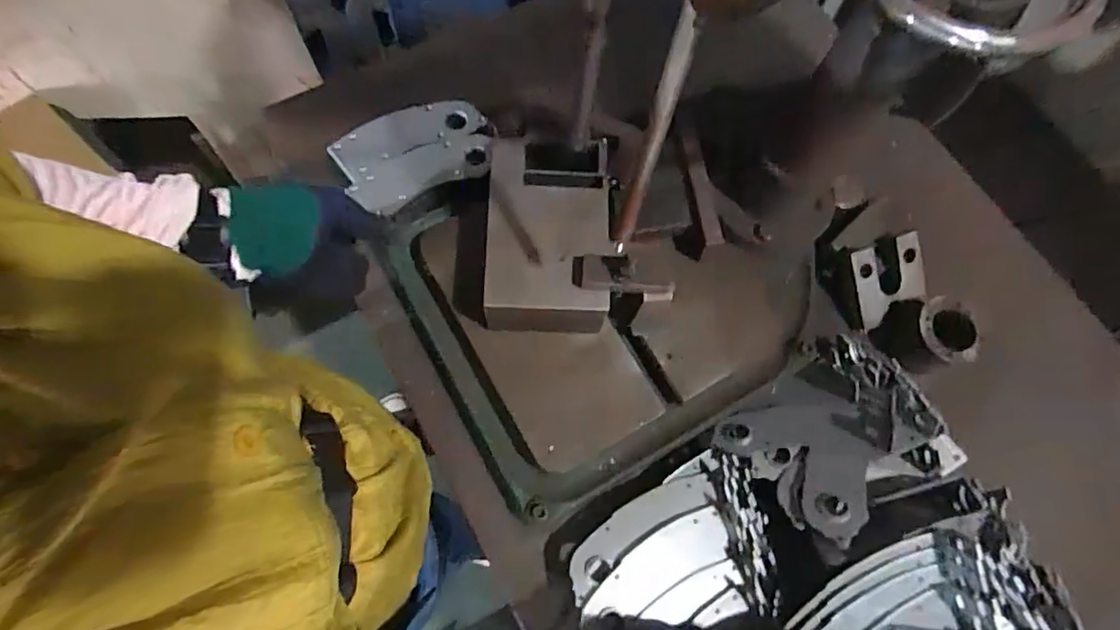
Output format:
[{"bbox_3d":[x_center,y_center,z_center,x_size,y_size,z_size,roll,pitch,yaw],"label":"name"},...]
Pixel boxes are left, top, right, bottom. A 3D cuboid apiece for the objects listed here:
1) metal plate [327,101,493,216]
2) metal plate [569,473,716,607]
[{"bbox_3d":[-0.169,-0.190,0.658,0.167,0.022,0.126,-21,73,-9],"label":"metal plate"},{"bbox_3d":[0.078,0.209,0.566,0.174,0.010,0.045,-29,59,-18],"label":"metal plate"}]

